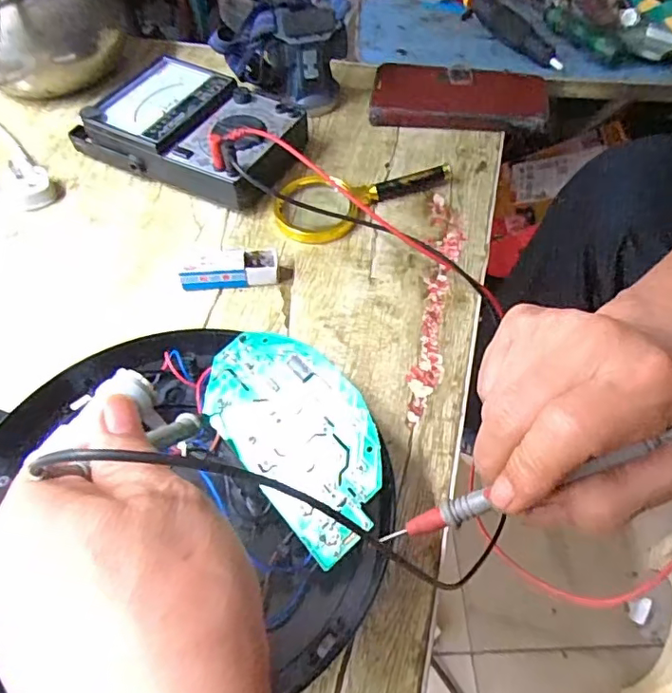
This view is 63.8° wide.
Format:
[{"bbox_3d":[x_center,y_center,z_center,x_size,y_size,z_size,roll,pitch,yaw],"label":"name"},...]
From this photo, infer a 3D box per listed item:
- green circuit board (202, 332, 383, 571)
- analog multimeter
[{"bbox_3d":[-0.022,0.042,0.303,0.073,0.004,0.139,-42,58,-8],"label":"green circuit board"},{"bbox_3d":[-0.122,-0.188,0.476,0.193,0.045,0.113,26,60,16],"label":"analog multimeter"}]

